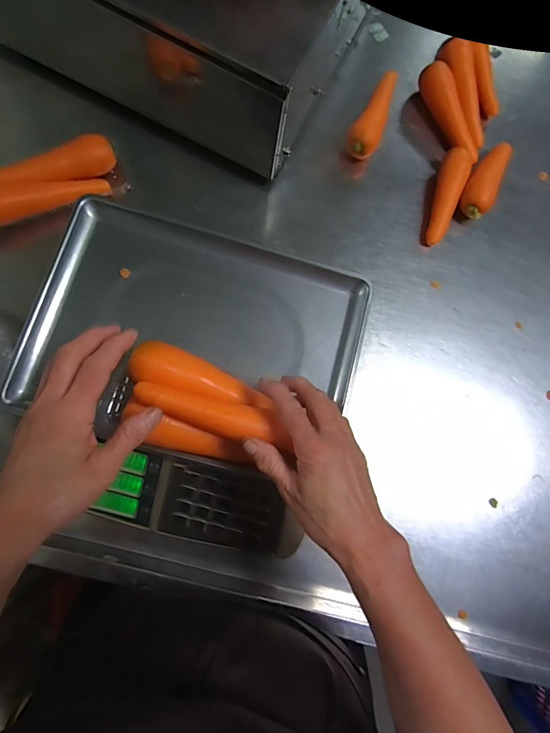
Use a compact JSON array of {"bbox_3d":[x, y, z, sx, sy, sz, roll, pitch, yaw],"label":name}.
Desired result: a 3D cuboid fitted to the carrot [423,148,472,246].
[{"bbox_3d":[0.259,-0.258,0.566,0.042,0.040,0.154,18,79,1],"label":"carrot"}]

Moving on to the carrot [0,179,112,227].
[{"bbox_3d":[-0.319,-0.225,0.499,0.187,0.039,0.033,-24,79,-22],"label":"carrot"}]

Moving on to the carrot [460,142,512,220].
[{"bbox_3d":[0.327,-0.288,0.576,0.050,0.040,0.143,33,80,4],"label":"carrot"}]

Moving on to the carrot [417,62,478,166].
[{"bbox_3d":[0.276,-0.394,0.593,0.040,0.044,0.168,-21,81,-6],"label":"carrot"}]

